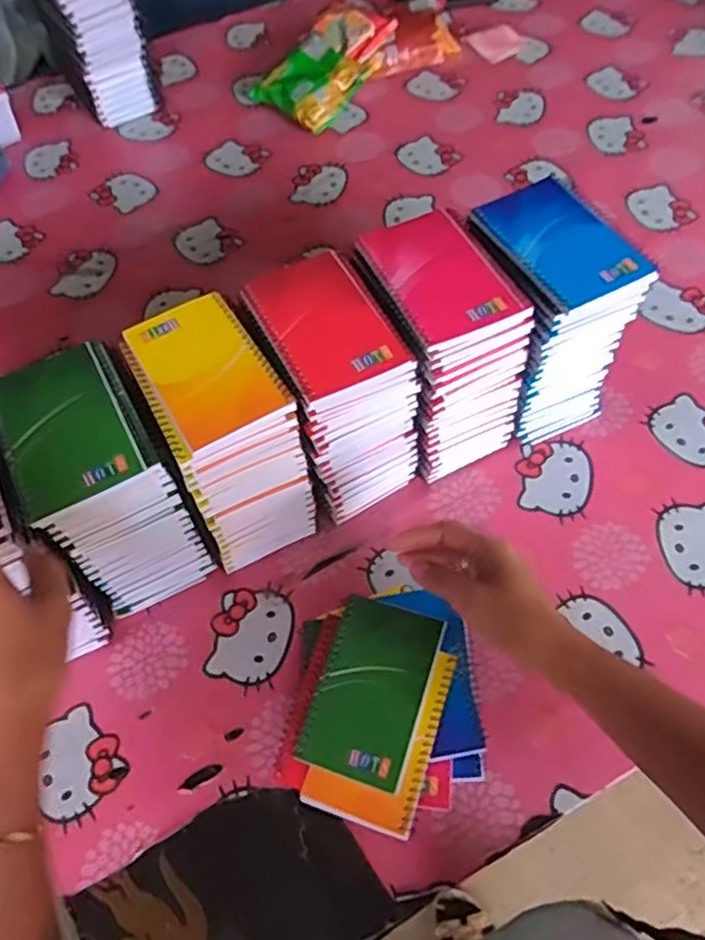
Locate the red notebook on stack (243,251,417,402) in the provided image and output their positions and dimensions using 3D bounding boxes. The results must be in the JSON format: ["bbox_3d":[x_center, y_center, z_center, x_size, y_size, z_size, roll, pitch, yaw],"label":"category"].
[{"bbox_3d":[-0.022,-0.112,0.508,0.085,0.009,0.127,-25,60,-12],"label":"red notebook on stack"}]

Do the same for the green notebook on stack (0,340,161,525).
[{"bbox_3d":[-0.197,-0.033,0.472,0.088,0.011,0.126,-28,61,-13],"label":"green notebook on stack"}]

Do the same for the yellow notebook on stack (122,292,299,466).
[{"bbox_3d":[-0.109,-0.072,0.495,0.087,0.010,0.123,-28,61,-13],"label":"yellow notebook on stack"}]

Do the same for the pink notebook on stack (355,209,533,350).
[{"bbox_3d":[0.067,-0.152,0.524,0.086,0.010,0.125,-23,60,-11],"label":"pink notebook on stack"}]

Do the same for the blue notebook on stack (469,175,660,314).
[{"bbox_3d":[0.162,-0.177,0.528,0.083,0.014,0.125,-26,60,-12],"label":"blue notebook on stack"}]

